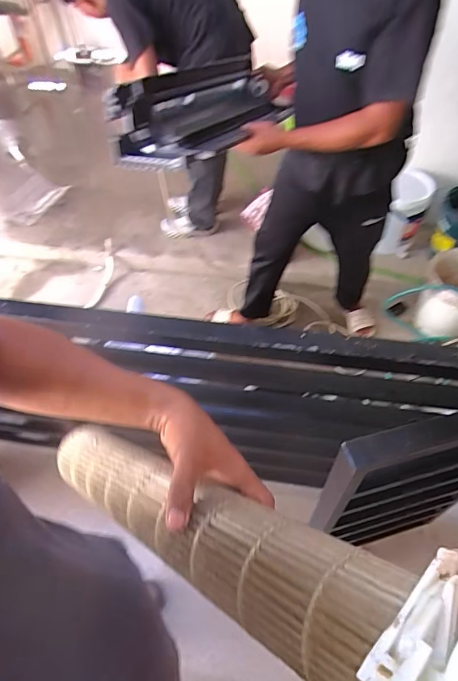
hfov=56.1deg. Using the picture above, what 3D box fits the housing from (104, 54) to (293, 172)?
[{"bbox_3d":[-0.045,-0.632,1.158,0.233,0.158,0.694,20,43,17],"label":"housing"}]

